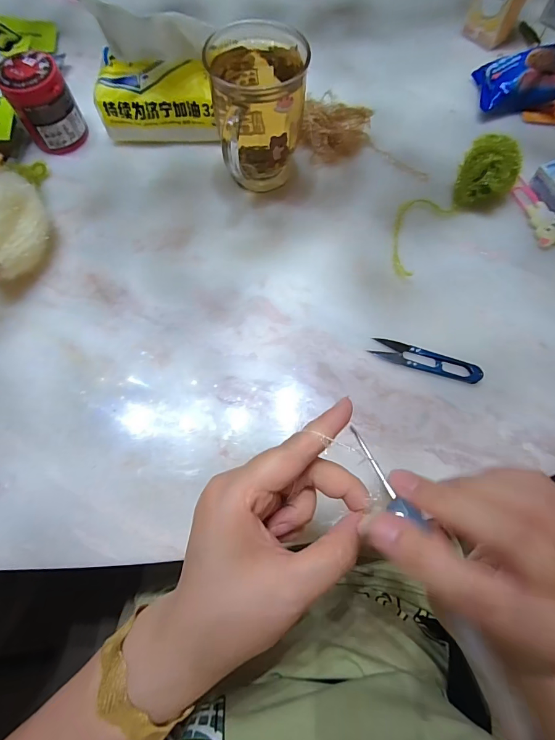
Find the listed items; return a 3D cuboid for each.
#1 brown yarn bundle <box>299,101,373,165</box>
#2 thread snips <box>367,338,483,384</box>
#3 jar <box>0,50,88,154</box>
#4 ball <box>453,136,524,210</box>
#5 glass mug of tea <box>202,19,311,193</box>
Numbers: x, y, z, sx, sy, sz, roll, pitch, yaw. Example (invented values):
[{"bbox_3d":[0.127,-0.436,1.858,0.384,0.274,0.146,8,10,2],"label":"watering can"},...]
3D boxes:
[{"bbox_3d":[0.068,-0.277,0.428,0.079,0.040,0.058,5,70,2],"label":"brown yarn bundle"},{"bbox_3d":[0.141,-0.010,0.352,0.101,0.008,0.021,16,71,6],"label":"thread snips"},{"bbox_3d":[-0.259,-0.295,0.411,0.060,0.072,0.054,-27,72,-9],"label":"jar"},{"bbox_3d":[0.228,-0.216,0.399,0.058,0.051,0.075,25,72,9],"label":"ball"},{"bbox_3d":[-0.019,-0.259,0.382,0.089,0.114,0.090,6,70,2],"label":"glass mug of tea"}]

